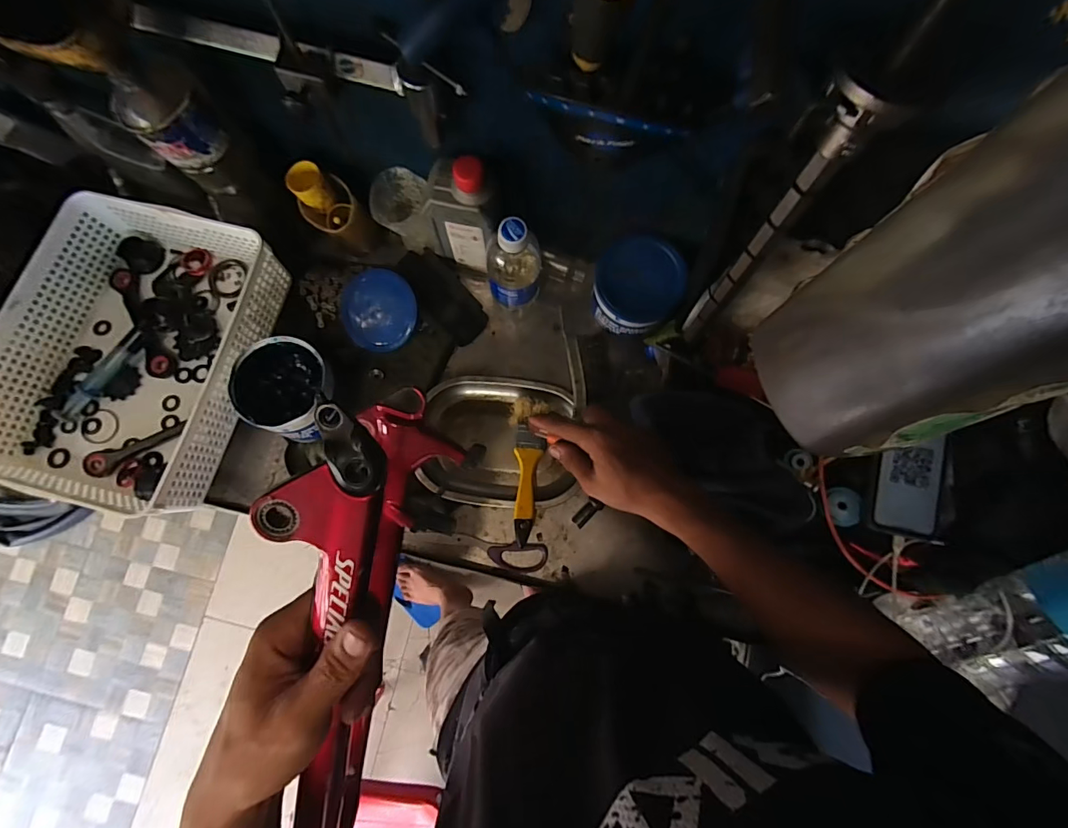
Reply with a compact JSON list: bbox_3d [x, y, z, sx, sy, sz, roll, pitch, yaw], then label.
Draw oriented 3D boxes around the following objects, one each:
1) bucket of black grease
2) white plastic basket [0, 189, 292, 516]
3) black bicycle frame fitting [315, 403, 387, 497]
[{"bbox_3d":[-0.282,-0.030,0.537,0.101,0.096,0.091,-39,83,-7],"label":"bucket of black grease"},{"bbox_3d":[-0.453,-0.072,0.524,0.249,0.084,0.330,13,80,2],"label":"white plastic basket"},{"bbox_3d":[-0.095,0.018,0.237,0.024,0.013,0.051,-27,100,-5],"label":"black bicycle frame fitting"}]

